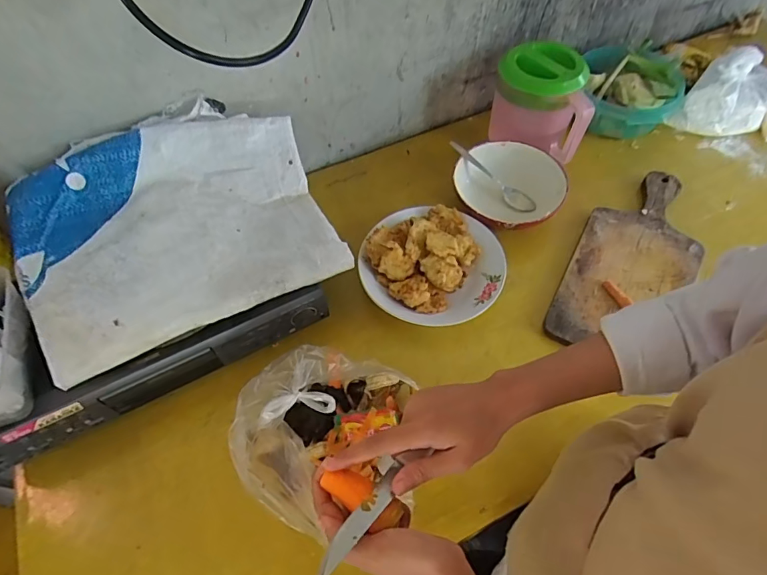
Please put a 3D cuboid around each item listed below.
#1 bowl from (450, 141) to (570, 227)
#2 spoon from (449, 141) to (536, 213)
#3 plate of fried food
[{"bbox_3d":[0.204,-0.162,0.737,0.157,0.055,0.150,0,59,0],"label":"bowl"},{"bbox_3d":[0.175,-0.178,0.744,0.170,0.014,0.030,40,66,0],"label":"spoon"},{"bbox_3d":[0.070,-0.031,0.662,0.197,0.066,0.188,0,59,0],"label":"plate of fried food"}]

